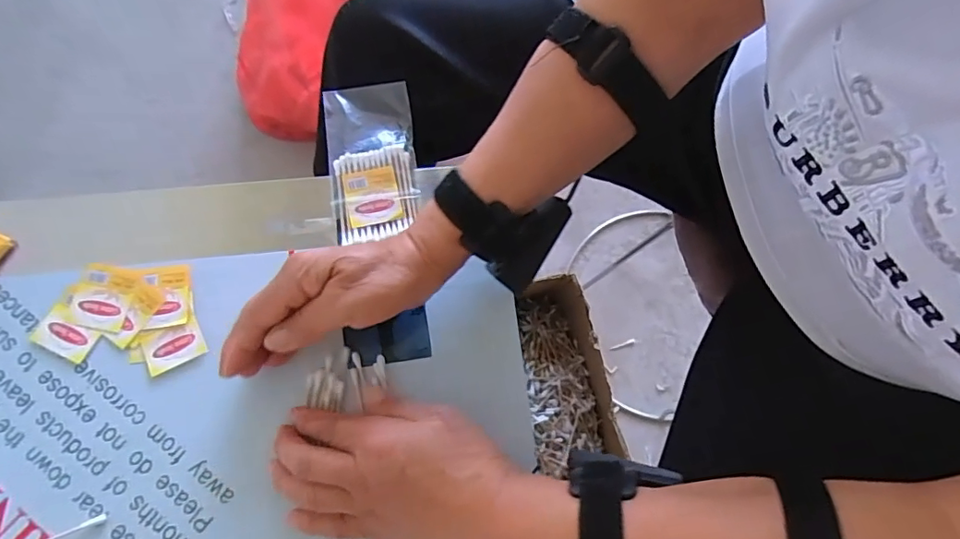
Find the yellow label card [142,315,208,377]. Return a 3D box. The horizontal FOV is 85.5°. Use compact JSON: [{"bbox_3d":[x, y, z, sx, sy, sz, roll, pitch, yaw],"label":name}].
[{"bbox_3d":[-0.212,0.052,0.357,0.040,0.004,0.028,-25,79,-10],"label":"yellow label card"}]

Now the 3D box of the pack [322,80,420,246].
[{"bbox_3d":[-0.084,-0.086,0.400,0.066,0.012,0.121,-7,76,-6],"label":"pack"}]

